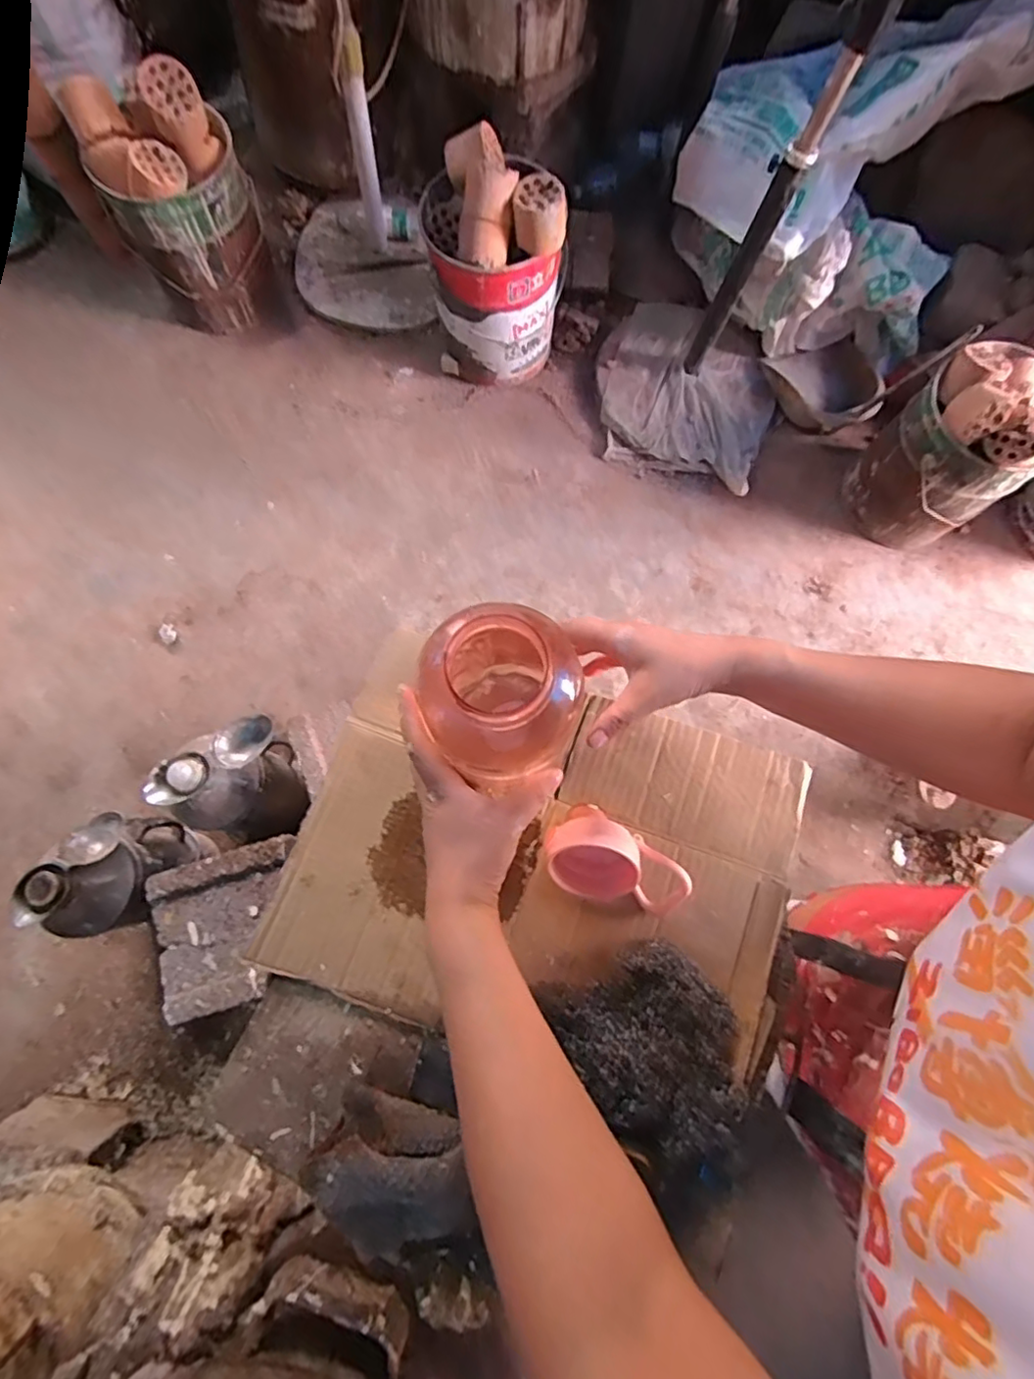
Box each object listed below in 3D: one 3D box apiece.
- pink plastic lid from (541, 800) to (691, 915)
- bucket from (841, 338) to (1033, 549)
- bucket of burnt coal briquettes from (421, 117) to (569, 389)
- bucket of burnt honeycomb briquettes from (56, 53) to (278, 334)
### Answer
[{"bbox_3d":[0.075,0.138,0.444,0.110,0.056,0.062,35,78,7],"label":"pink plastic lid"},{"bbox_3d":[0.950,-0.513,1.262,0.327,0.378,0.277,-39,78,-11],"label":"bucket"},{"bbox_3d":[-0.055,-0.915,1.287,0.260,0.396,0.258,0,76,-1],"label":"bucket of burnt coal briquettes"},{"bbox_3d":[-0.751,-1.089,1.324,0.305,0.425,0.301,0,76,-1],"label":"bucket of burnt honeycomb briquettes"}]

